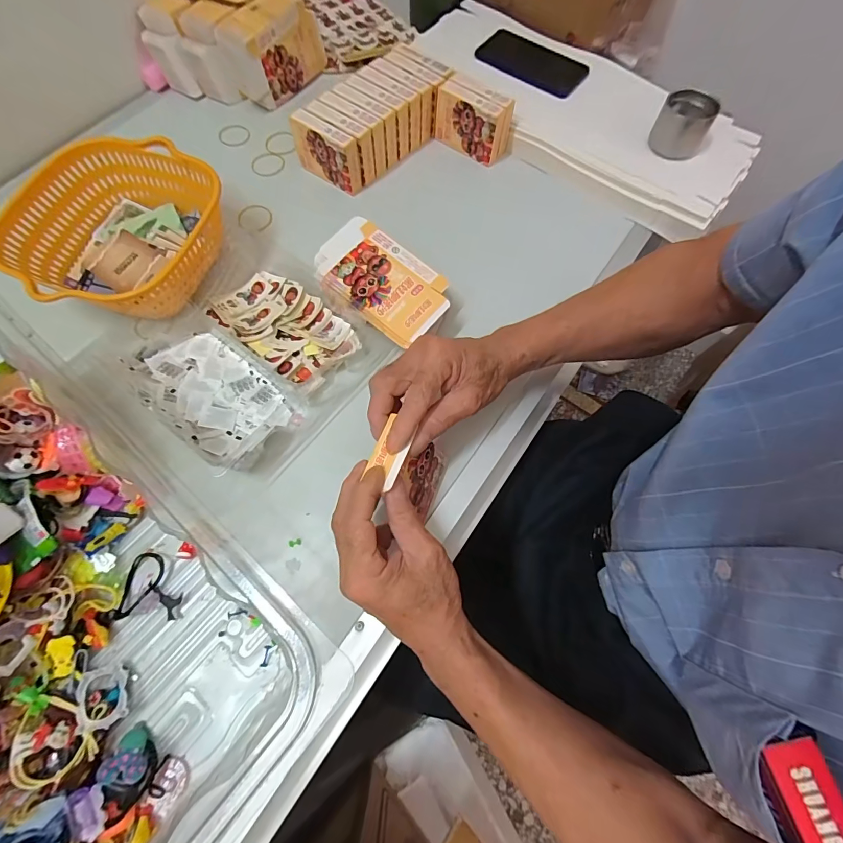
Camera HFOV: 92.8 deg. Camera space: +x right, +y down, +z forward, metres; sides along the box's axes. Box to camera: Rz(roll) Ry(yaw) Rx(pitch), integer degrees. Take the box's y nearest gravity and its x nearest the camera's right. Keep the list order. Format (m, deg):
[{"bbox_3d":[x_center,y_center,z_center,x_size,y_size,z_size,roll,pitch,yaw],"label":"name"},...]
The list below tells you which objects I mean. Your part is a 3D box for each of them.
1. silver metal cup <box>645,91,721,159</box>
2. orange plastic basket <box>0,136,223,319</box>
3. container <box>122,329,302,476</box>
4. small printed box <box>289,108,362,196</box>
[{"bbox_3d":[0.330,-0.379,0.510,0.065,0.043,0.060,21,71,6],"label":"silver metal cup"},{"bbox_3d":[-0.324,-0.209,0.446,0.189,0.066,0.209,13,70,4],"label":"orange plastic basket"},{"bbox_3d":[-0.212,-0.036,0.399,0.170,0.045,0.100,38,73,12],"label":"container"},{"bbox_3d":[-0.119,-0.338,0.512,0.094,0.070,0.022,34,72,11],"label":"small printed box"}]

